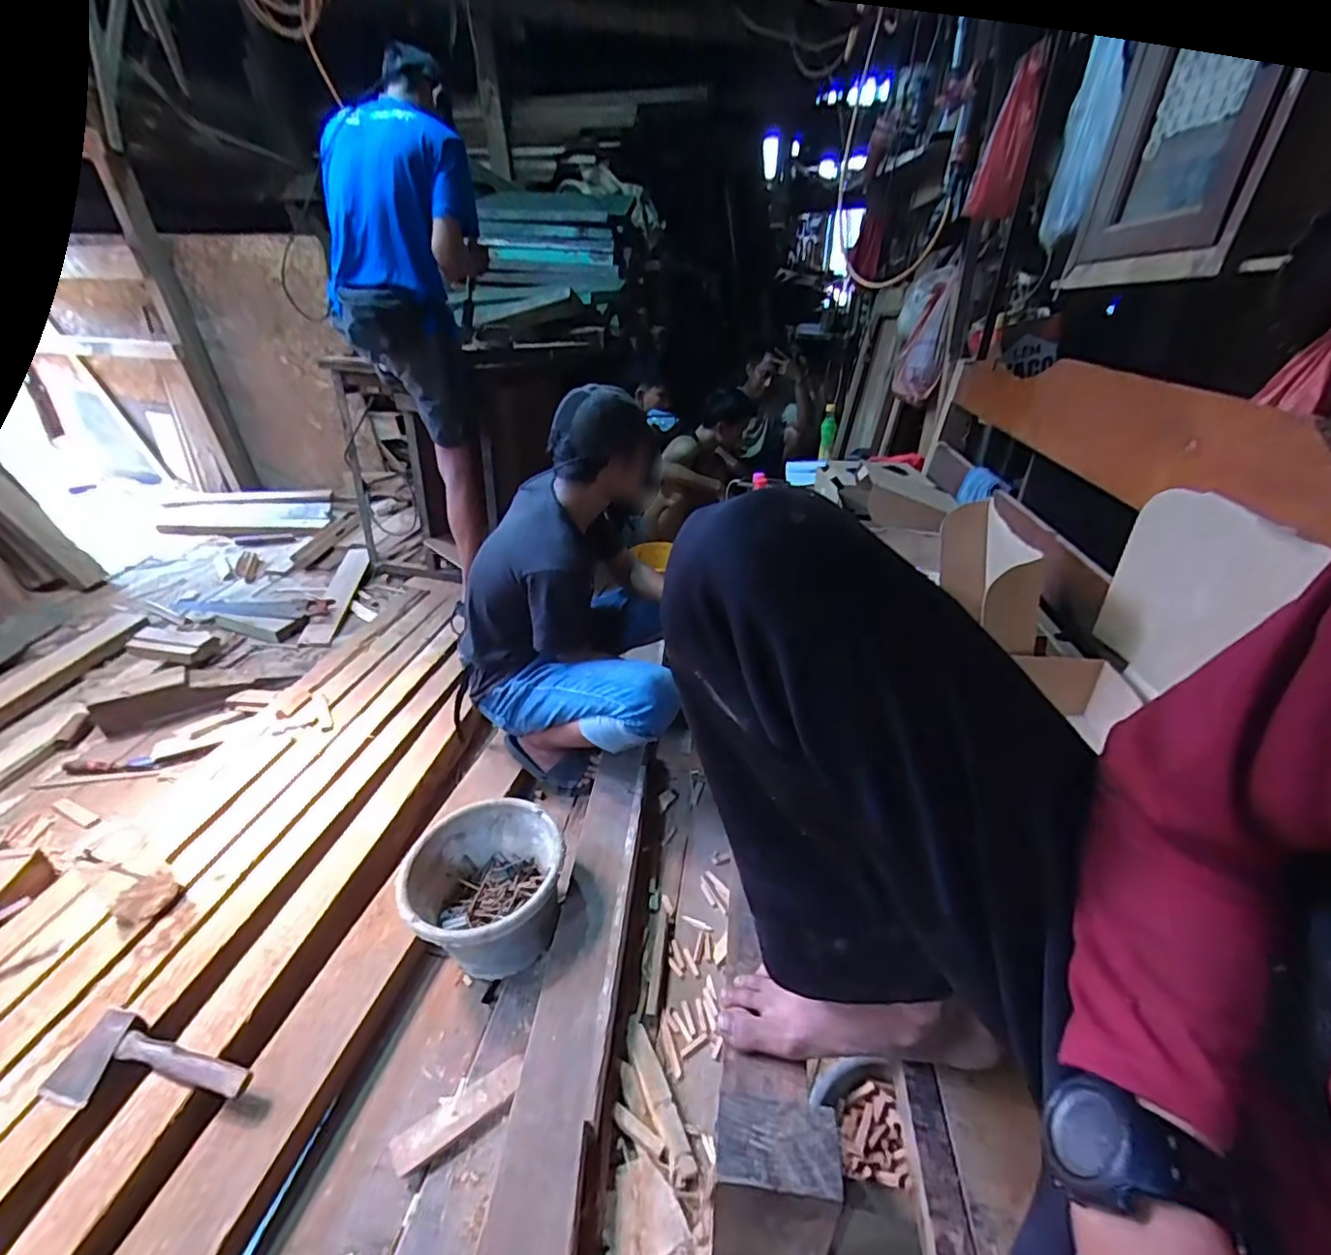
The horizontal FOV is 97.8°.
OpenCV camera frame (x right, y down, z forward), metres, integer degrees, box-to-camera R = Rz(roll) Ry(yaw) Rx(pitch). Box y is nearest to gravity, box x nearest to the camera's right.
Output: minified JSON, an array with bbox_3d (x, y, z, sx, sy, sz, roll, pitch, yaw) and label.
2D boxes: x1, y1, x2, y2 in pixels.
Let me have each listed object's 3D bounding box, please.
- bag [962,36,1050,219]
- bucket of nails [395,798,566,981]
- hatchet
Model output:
[{"bbox_3d":[0.673,-0.948,1.135,0.076,0.292,0.116,5,63,9],"label":"bag"},{"bbox_3d":[-0.323,0.494,1.077,0.269,0.192,0.262,0,32,0],"label":"bucket of nails"},{"bbox_3d":[-0.717,0.622,0.804,0.255,0.039,0.105,8,33,13],"label":"hatchet"}]

